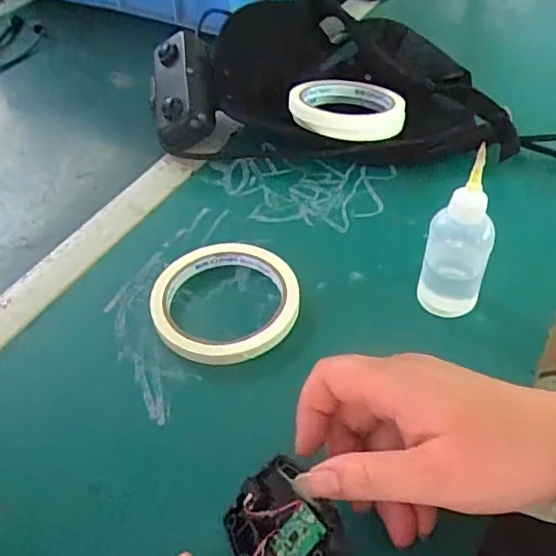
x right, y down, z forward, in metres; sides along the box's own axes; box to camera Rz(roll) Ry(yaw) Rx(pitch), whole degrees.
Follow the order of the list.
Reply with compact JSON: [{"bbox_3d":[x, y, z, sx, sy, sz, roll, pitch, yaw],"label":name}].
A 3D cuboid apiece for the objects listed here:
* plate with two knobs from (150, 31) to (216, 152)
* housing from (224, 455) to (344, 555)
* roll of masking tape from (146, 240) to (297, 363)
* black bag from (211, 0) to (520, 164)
[{"bbox_3d":[-0.083,-0.166,0.515,0.053,0.028,0.106,-4,75,-1],"label":"plate with two knobs"},{"bbox_3d":[0.004,0.121,0.283,0.050,0.013,0.058,-40,62,1],"label":"housing"},{"bbox_3d":[-0.034,0.013,0.390,0.093,0.017,0.093,-1,46,1],"label":"roll of masking tape"},{"bbox_3d":[0.074,-0.171,0.523,0.261,0.078,0.159,12,48,13],"label":"black bag"}]

